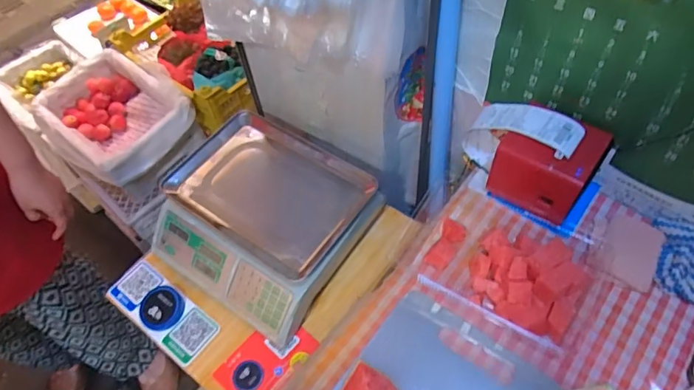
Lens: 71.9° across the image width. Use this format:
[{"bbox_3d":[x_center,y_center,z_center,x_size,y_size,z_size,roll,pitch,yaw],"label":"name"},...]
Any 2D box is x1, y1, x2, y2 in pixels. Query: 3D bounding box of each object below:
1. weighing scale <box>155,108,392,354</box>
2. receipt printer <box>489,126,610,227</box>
[{"bbox_3d":[-0.155,0.039,0.866,0.326,0.120,0.302,28,62,22],"label":"weighing scale"},{"bbox_3d":[0.290,-0.042,0.700,0.133,0.095,0.114,23,60,19],"label":"receipt printer"}]

